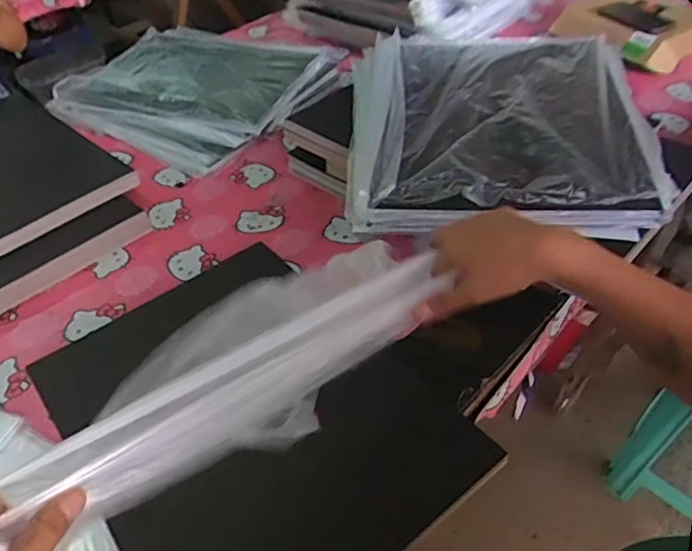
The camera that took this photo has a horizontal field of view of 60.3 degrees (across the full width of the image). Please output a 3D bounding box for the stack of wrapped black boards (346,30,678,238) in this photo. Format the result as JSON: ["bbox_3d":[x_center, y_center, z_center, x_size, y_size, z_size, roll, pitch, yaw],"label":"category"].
[{"bbox_3d":[0.242,-0.257,0.983,0.465,0.059,0.548,0,44,5],"label":"stack of wrapped black boards"}]

